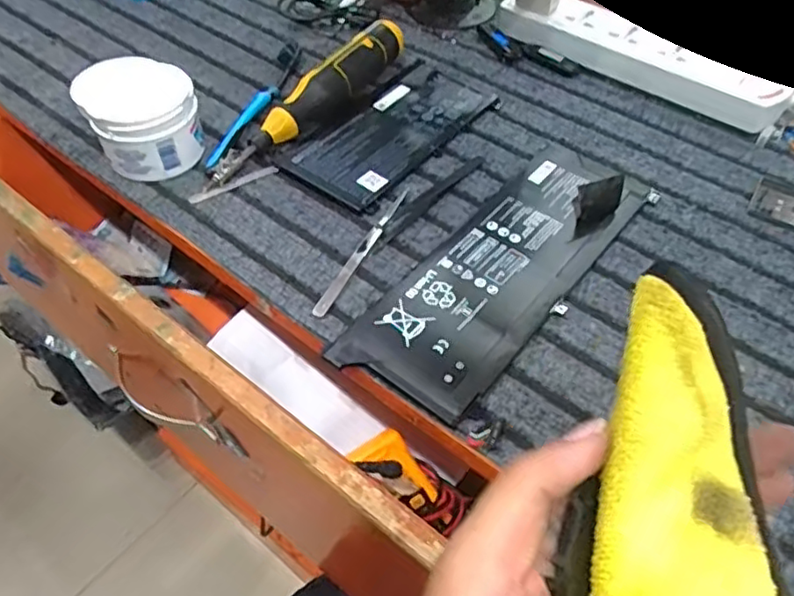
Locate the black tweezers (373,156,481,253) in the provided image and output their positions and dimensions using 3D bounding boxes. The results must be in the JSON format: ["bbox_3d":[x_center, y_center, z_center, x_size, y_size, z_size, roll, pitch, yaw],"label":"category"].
[{"bbox_3d":[0.025,-0.074,0.473,0.010,0.004,0.130,33,58,23],"label":"black tweezers"}]

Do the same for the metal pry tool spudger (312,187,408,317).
[{"bbox_3d":[-0.023,-0.035,0.436,0.010,0.004,0.127,21,54,16],"label":"metal pry tool spudger"}]

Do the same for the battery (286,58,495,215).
[{"bbox_3d":[-0.002,-0.137,0.518,0.086,0.008,0.180,34,58,24],"label":"battery"}]

